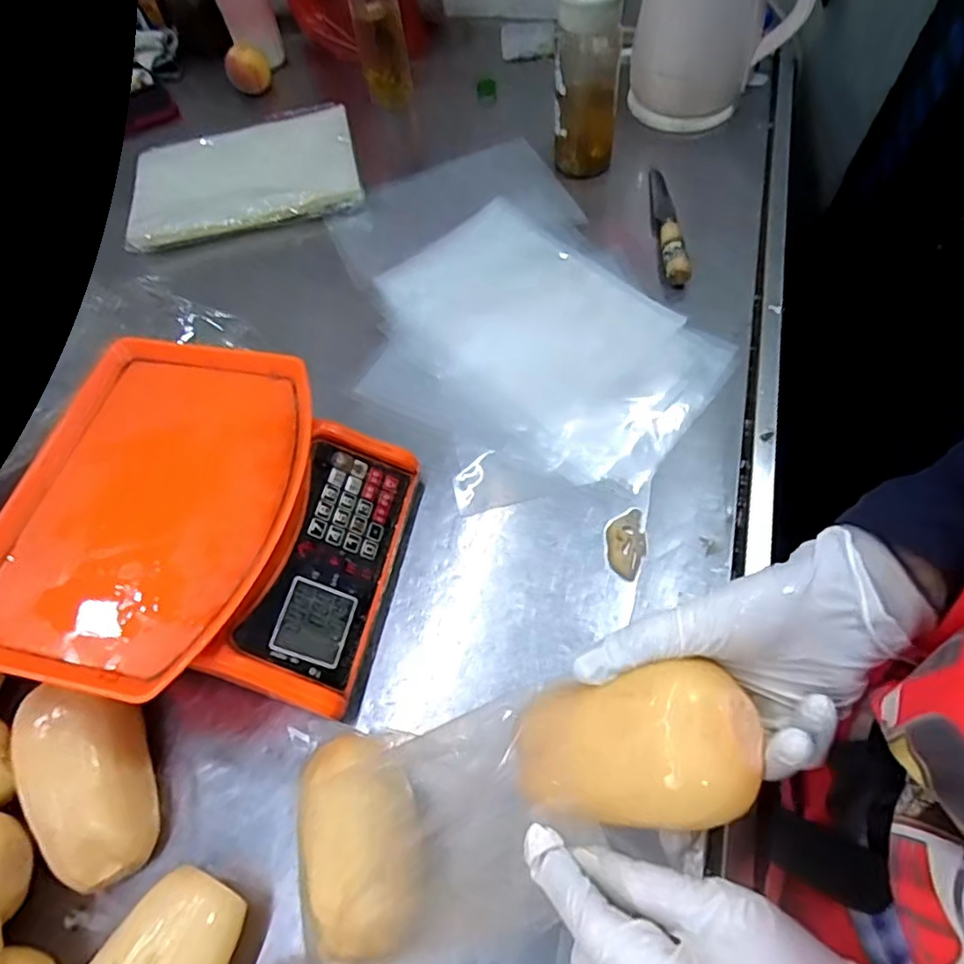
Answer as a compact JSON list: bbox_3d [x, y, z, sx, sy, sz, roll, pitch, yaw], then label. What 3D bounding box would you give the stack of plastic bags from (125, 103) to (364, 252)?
[{"bbox_3d":[-0.312,-0.399,0.802,0.293,0.031,0.177,-15,60,-3],"label":"stack of plastic bags"}]

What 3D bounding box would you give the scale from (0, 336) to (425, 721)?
[{"bbox_3d":[-0.222,0.039,0.519,0.286,0.121,0.286,9,62,10],"label":"scale"}]

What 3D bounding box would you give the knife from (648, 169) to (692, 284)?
[{"bbox_3d":[0.215,-0.307,0.726,0.026,0.027,0.190,-3,63,2],"label":"knife"}]

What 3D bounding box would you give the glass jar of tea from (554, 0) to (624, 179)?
[{"bbox_3d":[0.125,-0.475,0.724,0.083,0.197,0.081,-2,60,4],"label":"glass jar of tea"}]

